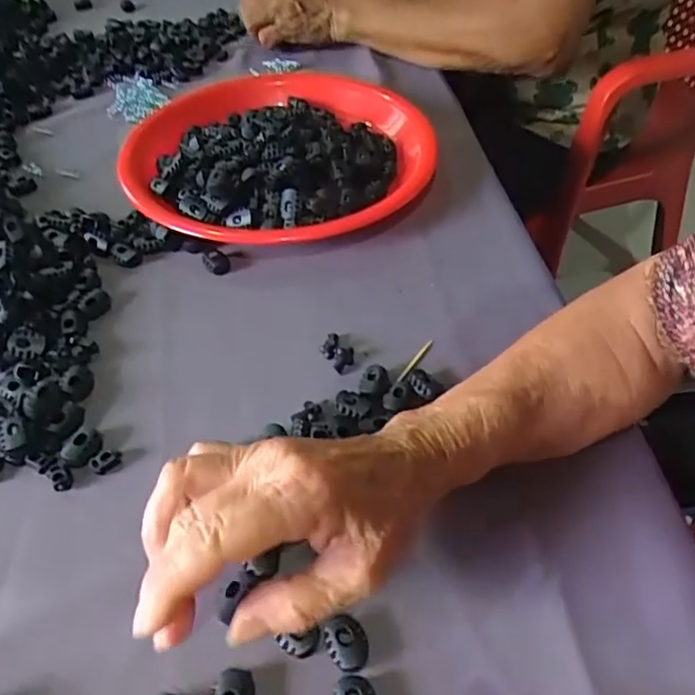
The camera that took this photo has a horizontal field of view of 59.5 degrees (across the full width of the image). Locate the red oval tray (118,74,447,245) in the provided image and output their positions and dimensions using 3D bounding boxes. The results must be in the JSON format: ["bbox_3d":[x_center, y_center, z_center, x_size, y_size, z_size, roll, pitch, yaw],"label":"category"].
[{"bbox_3d":[-0.054,-0.169,0.520,0.250,0.042,0.249,2,47,2],"label":"red oval tray"}]

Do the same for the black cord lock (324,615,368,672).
[{"bbox_3d":[-0.001,0.129,0.266,0.017,0.007,0.021,-17,49,-15],"label":"black cord lock"}]

